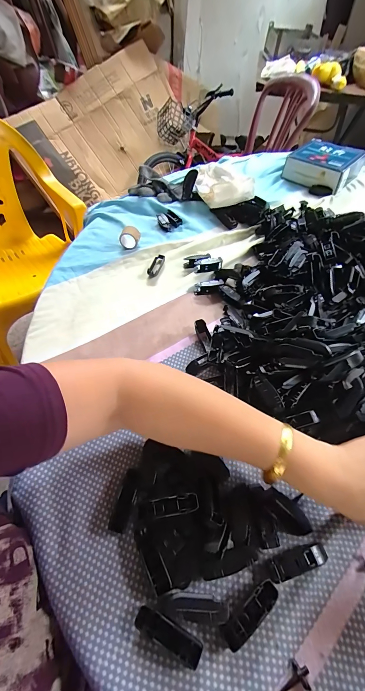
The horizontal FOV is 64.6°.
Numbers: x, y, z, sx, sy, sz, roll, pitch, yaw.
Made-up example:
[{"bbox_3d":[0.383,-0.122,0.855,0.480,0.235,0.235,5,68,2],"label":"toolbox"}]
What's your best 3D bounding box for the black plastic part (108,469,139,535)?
[{"bbox_3d":[-0.057,0.157,0.293,0.019,0.006,0.057,12,56,7],"label":"black plastic part"}]

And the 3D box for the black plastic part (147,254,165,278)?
[{"bbox_3d":[-0.047,-0.139,0.505,0.022,0.007,0.058,13,56,8],"label":"black plastic part"}]

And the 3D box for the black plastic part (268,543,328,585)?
[{"bbox_3d":[0.104,0.195,0.261,0.054,0.016,0.018,-13,56,-10],"label":"black plastic part"}]

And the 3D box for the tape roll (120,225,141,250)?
[{"bbox_3d":[-0.096,-0.197,0.532,0.031,0.032,0.029,0,54,0],"label":"tape roll"}]

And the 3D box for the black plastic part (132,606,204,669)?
[{"bbox_3d":[-0.012,0.232,0.233,0.055,0.017,0.016,24,58,15],"label":"black plastic part"}]

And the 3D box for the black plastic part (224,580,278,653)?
[{"bbox_3d":[0.057,0.223,0.240,0.055,0.015,0.016,-32,62,-21],"label":"black plastic part"}]

